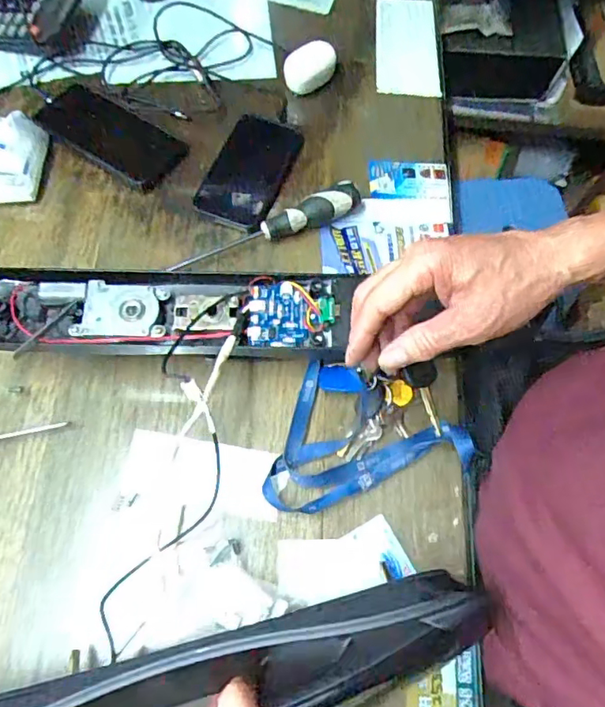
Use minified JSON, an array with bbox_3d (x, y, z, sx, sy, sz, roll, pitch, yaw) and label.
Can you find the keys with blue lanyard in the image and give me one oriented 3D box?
[{"bbox_3d":[0.047,0.064,0.484,0.175,0.020,0.120,-14,68,-9],"label":"keys with blue lanyard"}]

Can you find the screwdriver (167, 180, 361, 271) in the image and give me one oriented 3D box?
[{"bbox_3d":[-0.037,-0.127,0.541,0.208,0.033,0.028,-22,69,-12],"label":"screwdriver"}]

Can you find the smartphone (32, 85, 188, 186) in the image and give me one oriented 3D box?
[{"bbox_3d":[-0.221,-0.249,0.613,0.181,0.017,0.080,32,69,14],"label":"smartphone"}]

